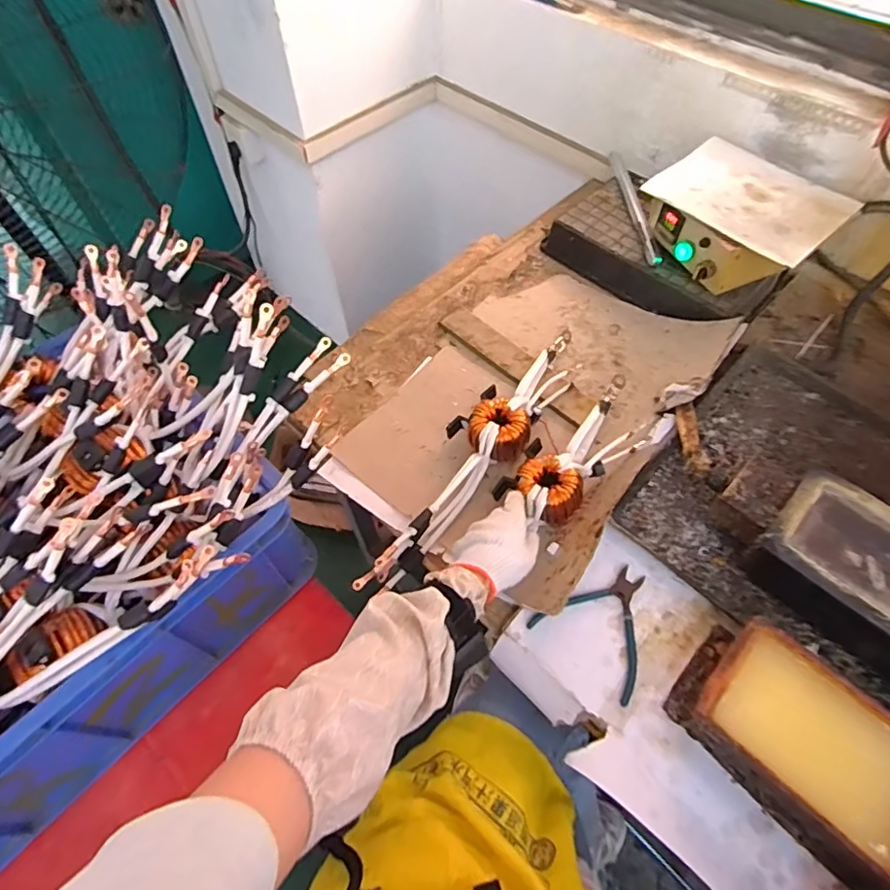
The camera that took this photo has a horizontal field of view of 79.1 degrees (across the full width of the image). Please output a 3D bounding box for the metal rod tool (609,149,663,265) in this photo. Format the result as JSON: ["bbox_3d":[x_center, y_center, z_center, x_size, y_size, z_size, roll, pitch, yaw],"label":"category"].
[{"bbox_3d":[0.334,-0.430,0.957,0.021,0.018,0.320,-3,58,-1],"label":"metal rod tool"}]

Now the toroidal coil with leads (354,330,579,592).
[{"bbox_3d":[0.048,-0.006,0.743,0.099,0.054,0.497,37,66,21],"label":"toroidal coil with leads"}]

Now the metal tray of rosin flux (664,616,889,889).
[{"bbox_3d":[0.353,0.290,0.520,0.132,0.080,0.229,-40,66,-21],"label":"metal tray of rosin flux"}]

